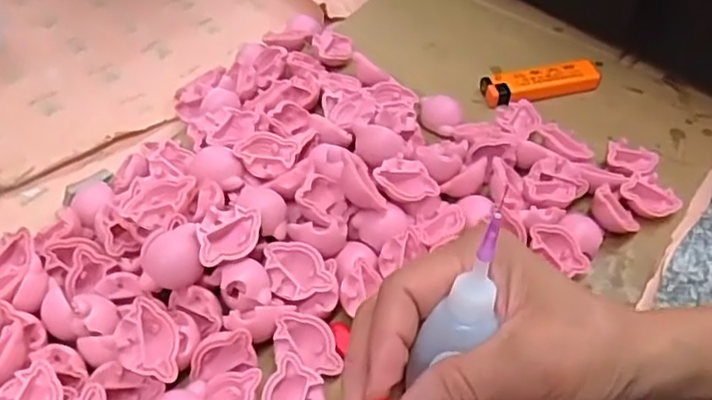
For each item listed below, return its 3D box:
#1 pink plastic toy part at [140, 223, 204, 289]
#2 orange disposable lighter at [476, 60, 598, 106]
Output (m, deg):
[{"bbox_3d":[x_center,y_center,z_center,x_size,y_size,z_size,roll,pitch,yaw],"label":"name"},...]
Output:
[{"bbox_3d":[-0.088,0.029,0.327,0.028,0.026,0.022,-6,49,-8],"label":"pink plastic toy part"},{"bbox_3d":[0.125,-0.079,0.459,0.081,0.015,0.022,-11,51,-13],"label":"orange disposable lighter"}]

